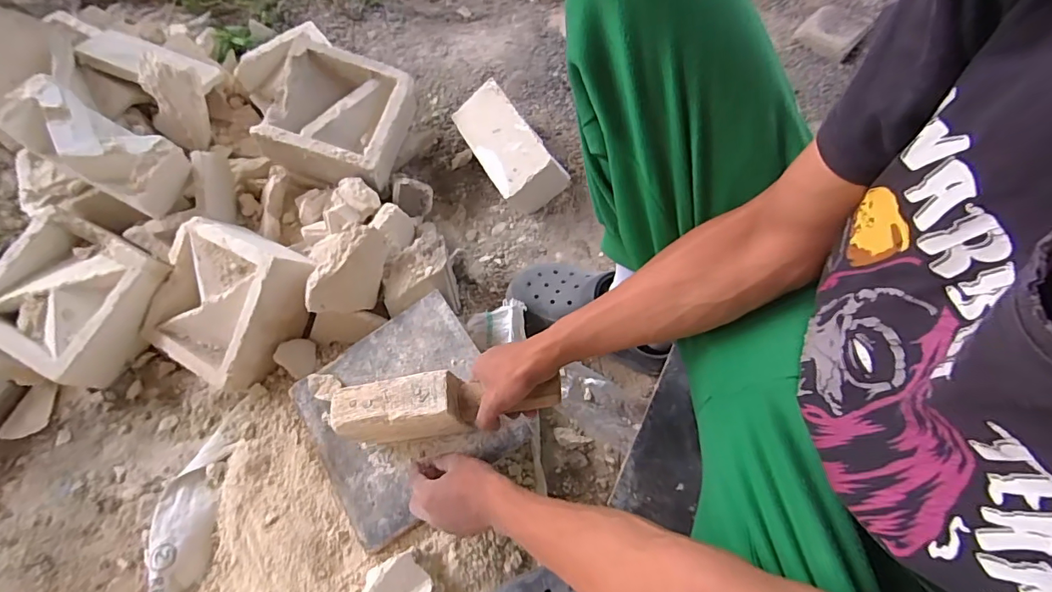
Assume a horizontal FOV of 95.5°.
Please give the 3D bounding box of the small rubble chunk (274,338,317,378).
[{"bbox_3d":[-0.330,0.087,0.695,0.046,0.035,0.052,31,70,14],"label":"small rubble chunk"}]

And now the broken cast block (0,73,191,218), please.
[{"bbox_3d":[-0.629,-0.220,0.711,0.215,0.106,0.102,30,67,-17],"label":"broken cast block"}]

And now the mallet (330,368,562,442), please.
[{"bbox_3d":[-0.088,0.121,0.529,0.248,0.054,0.064,-5,66,-1],"label":"mallet"}]

